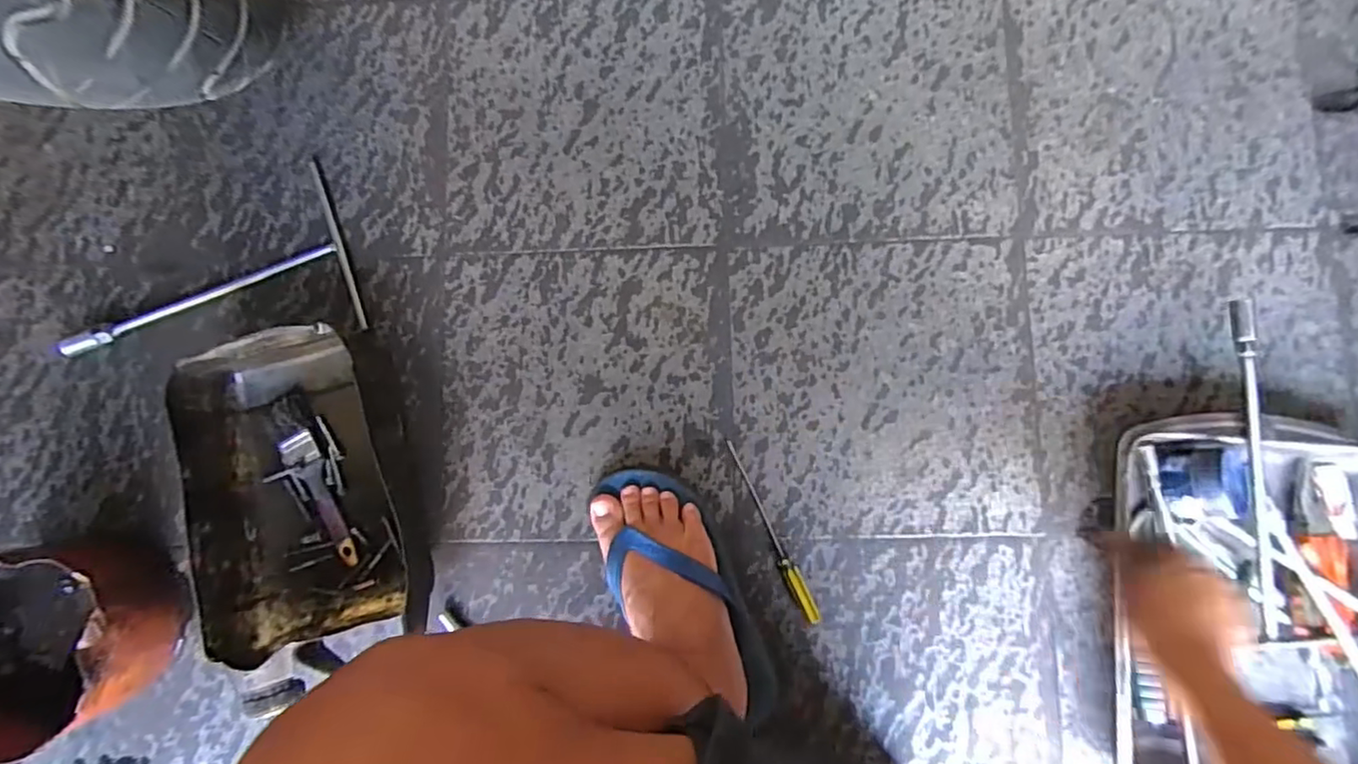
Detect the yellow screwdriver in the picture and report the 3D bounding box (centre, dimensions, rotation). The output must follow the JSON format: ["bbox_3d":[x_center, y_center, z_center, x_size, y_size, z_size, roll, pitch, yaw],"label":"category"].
[{"bbox_3d":[0.090,0.148,0.608,0.016,0.018,0.191,-27,84,0],"label":"yellow screwdriver"}]

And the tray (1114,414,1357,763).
[{"bbox_3d":[0.512,0.206,0.560,0.246,0.065,0.337,6,85,3],"label":"tray"}]

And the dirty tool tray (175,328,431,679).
[{"bbox_3d":[-0.357,0.097,0.604,0.183,0.099,0.282,-13,84,2],"label":"dirty tool tray"}]

